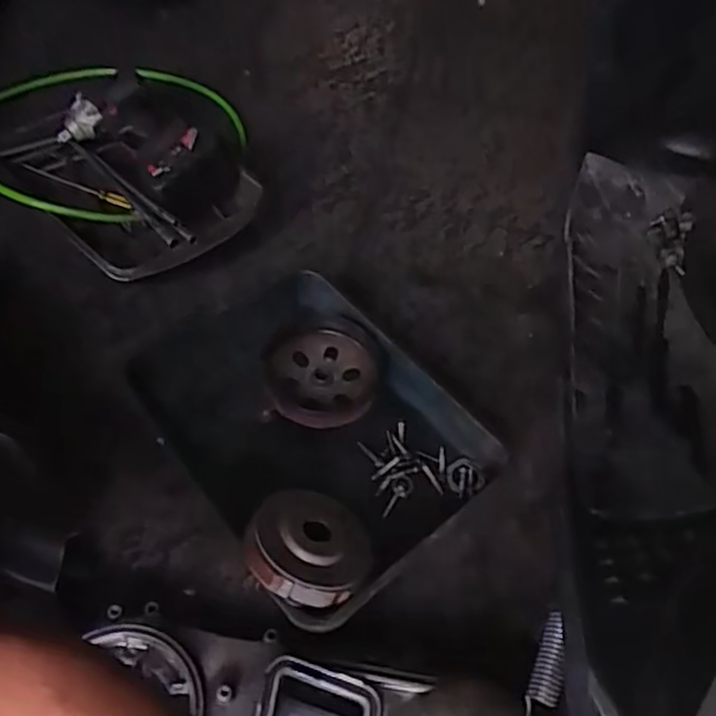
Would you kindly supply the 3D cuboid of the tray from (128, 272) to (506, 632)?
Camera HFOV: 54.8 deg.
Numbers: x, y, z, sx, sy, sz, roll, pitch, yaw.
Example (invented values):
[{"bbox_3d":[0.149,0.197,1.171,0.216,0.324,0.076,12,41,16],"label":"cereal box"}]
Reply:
[{"bbox_3d":[-0.054,0.063,0.716,0.286,0.051,0.348,-36,64,-29],"label":"tray"}]

